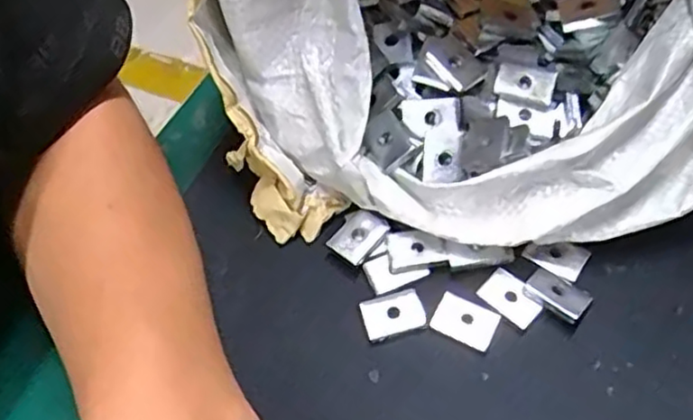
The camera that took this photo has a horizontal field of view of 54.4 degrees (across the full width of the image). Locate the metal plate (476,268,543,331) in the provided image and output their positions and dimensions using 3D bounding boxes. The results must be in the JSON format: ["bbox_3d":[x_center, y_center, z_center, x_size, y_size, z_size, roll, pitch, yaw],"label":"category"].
[{"bbox_3d":[0.077,0.041,0.316,0.027,0.004,0.018,39,85,20],"label":"metal plate"}]

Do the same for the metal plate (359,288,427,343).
[{"bbox_3d":[0.021,0.049,0.317,0.028,0.006,0.020,-16,57,-5],"label":"metal plate"}]

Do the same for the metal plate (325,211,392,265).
[{"bbox_3d":[0.006,0.013,0.335,0.020,0.008,0.027,31,66,29],"label":"metal plate"}]

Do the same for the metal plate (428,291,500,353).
[{"bbox_3d":[0.055,0.051,0.312,0.028,0.004,0.019,24,62,19],"label":"metal plate"}]

